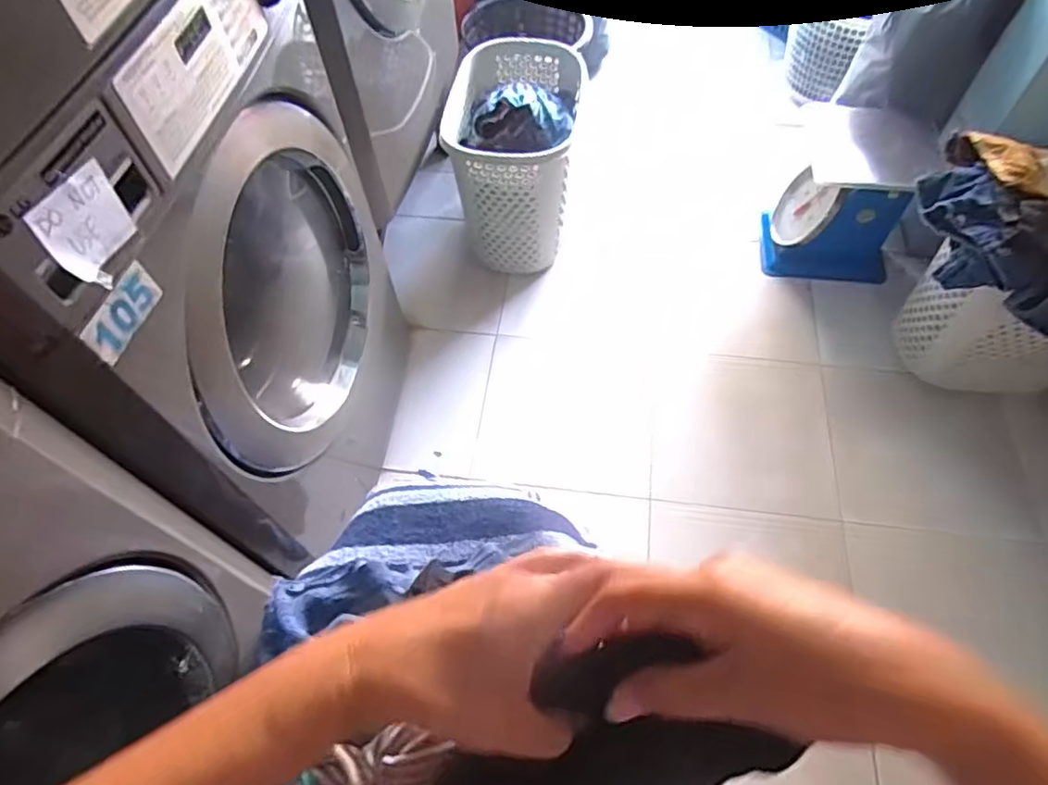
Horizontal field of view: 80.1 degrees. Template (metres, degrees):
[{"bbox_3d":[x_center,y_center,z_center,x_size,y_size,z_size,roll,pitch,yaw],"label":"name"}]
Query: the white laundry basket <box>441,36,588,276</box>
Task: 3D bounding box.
[{"bbox_3d":[-0.030,-0.561,1.518,0.279,0.370,0.386,6,59,5],"label":"white laundry basket"}]

